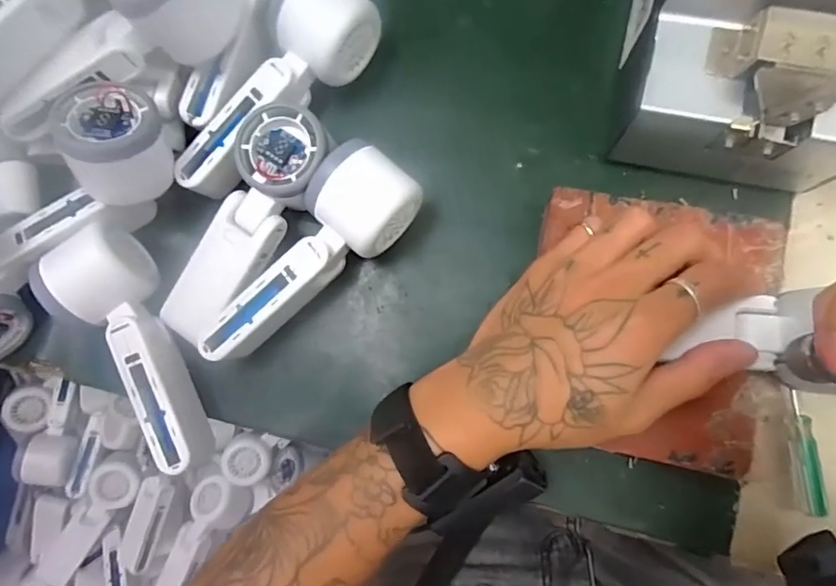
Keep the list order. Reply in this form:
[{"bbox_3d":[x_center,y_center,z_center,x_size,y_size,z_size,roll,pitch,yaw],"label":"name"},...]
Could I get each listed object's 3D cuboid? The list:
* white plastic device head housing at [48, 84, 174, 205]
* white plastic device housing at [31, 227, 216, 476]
[{"bbox_3d":[-0.185,-0.090,0.324,0.058,0.056,0.058,-6,66,-20],"label":"white plastic device head housing"},{"bbox_3d":[-0.182,0.037,0.333,0.052,0.046,0.163,-28,81,2],"label":"white plastic device housing"}]

